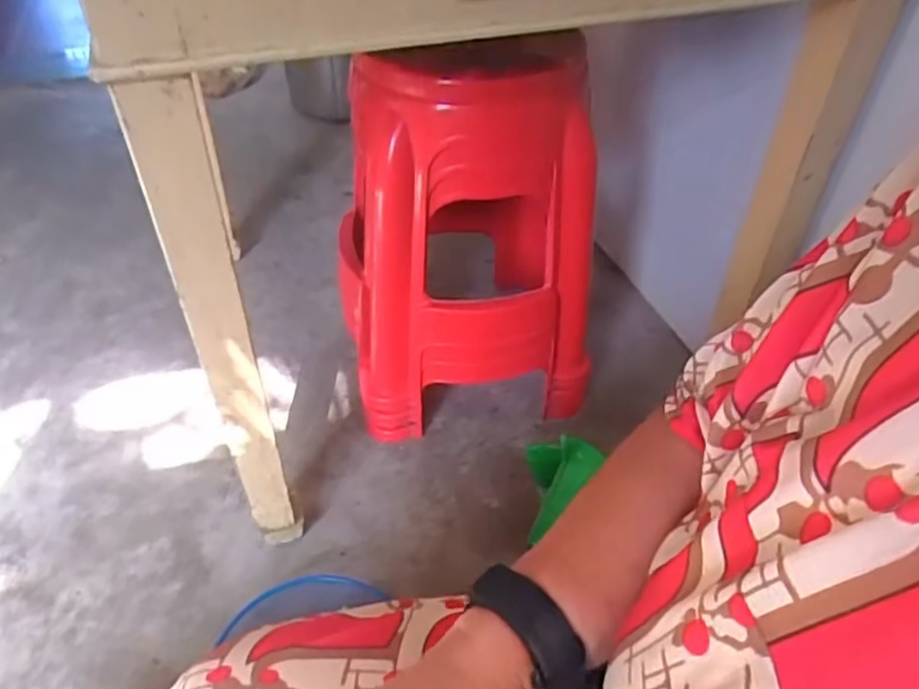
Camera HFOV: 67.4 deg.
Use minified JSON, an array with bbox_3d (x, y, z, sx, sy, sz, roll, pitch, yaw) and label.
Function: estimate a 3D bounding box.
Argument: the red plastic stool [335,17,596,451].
[{"bbox_3d":[0.006,-0.187,1.102,0.374,0.546,0.374,-3,42,-7],"label":"red plastic stool"}]

